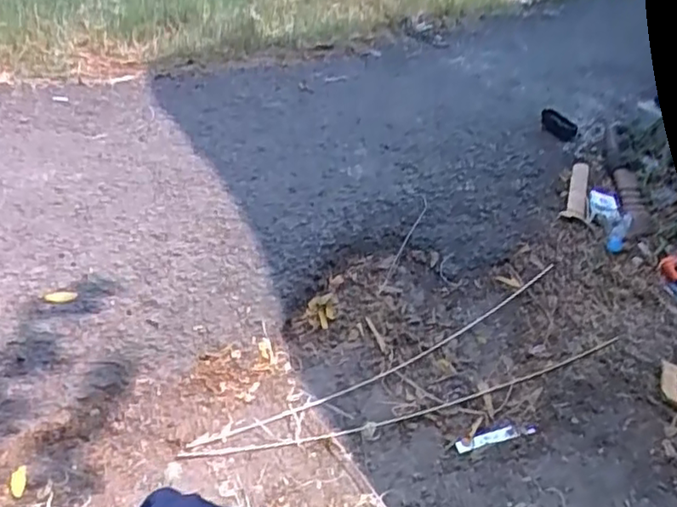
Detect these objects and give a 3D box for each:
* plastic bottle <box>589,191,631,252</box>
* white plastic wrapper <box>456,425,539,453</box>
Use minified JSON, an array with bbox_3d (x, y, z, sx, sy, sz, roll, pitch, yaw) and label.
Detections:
[{"bbox_3d":[0.674,-0.089,1.615,0.109,0.040,0.228,18,38,14],"label":"plastic bottle"},{"bbox_3d":[0.271,0.311,1.098,0.157,0.004,0.024,-8,40,-20],"label":"white plastic wrapper"}]

